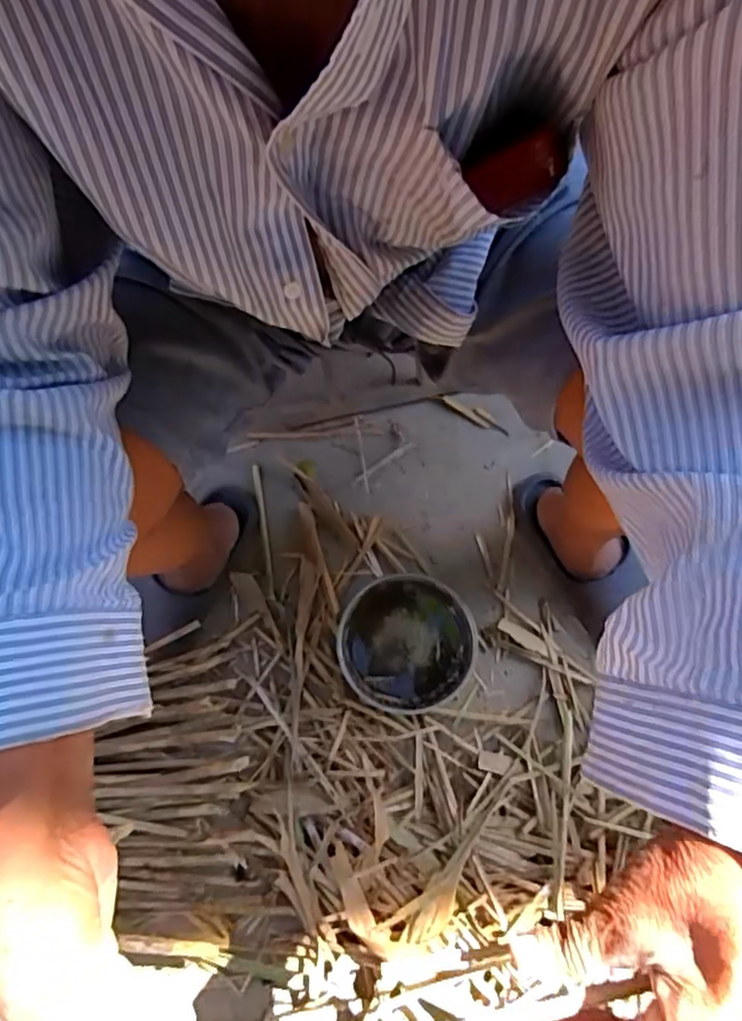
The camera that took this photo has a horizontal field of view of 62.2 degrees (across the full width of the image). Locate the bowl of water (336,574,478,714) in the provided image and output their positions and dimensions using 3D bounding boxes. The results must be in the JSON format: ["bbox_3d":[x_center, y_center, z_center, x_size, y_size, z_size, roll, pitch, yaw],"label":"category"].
[{"bbox_3d":[0.040,0.158,0.741,0.152,0.071,0.159,0,74,1],"label":"bowl of water"}]

